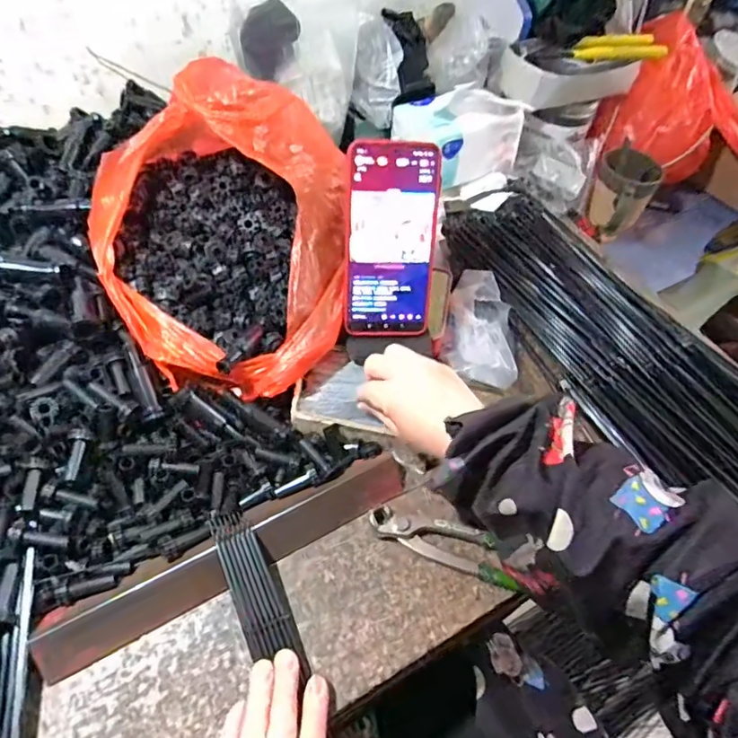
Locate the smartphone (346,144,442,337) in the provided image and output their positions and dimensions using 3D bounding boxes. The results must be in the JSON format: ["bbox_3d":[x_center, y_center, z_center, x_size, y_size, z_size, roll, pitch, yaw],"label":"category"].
[{"bbox_3d":[0.021,-0.108,0.456,0.081,0.161,0.008,-1,23,-5],"label":"smartphone"}]

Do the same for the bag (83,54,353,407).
[{"bbox_3d":[-0.126,-0.127,0.461,0.206,0.147,0.253,-1,52,-5],"label":"bag"}]

